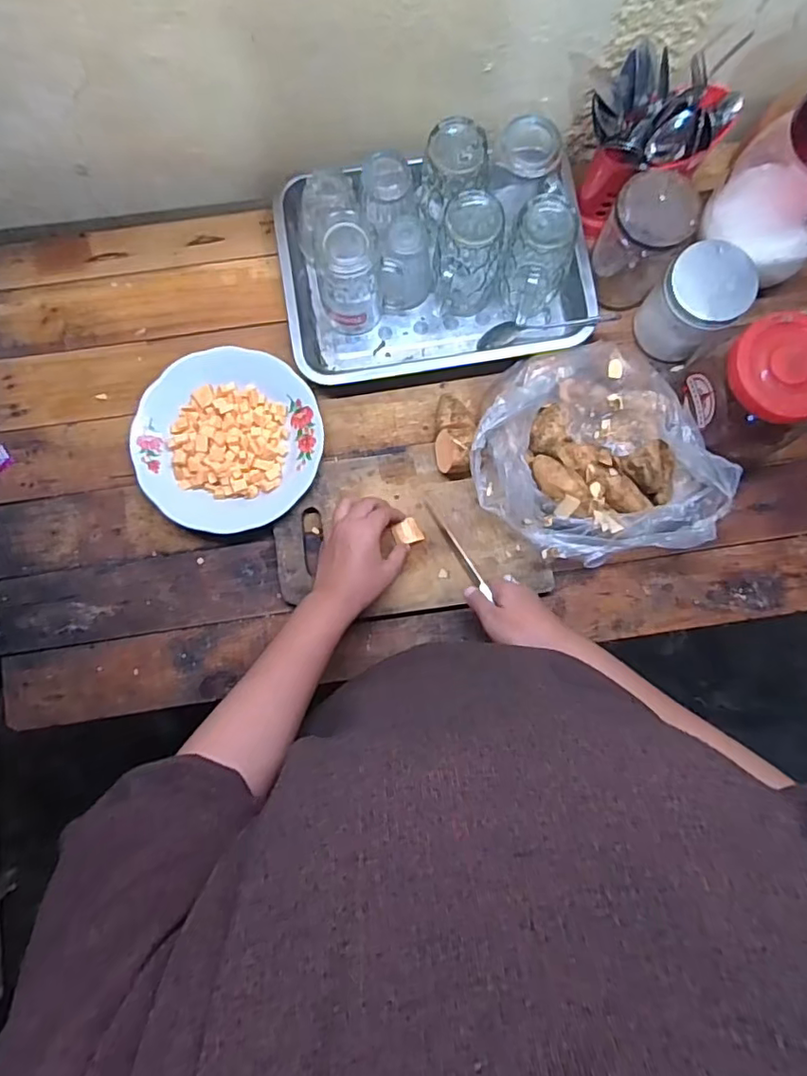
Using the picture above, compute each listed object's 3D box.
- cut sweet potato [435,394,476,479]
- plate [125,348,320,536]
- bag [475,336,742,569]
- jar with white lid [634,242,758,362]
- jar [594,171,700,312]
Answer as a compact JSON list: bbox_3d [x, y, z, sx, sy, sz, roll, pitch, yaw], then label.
[{"bbox_3d":[0.057,-0.118,0.638,0.041,0.047,0.100,-5,66,0],"label":"cut sweet potato"},{"bbox_3d":[-0.197,-0.109,0.650,0.203,0.037,0.200,0,84,0],"label":"plate"},{"bbox_3d":[0.196,-0.091,0.618,0.236,0.092,0.228,-11,84,-1],"label":"bag"},{"bbox_3d":[0.318,-0.258,0.626,0.089,0.102,0.084,0,84,0],"label":"jar with white lid"},{"bbox_3d":[0.255,-0.321,0.620,0.078,0.128,0.076,0,84,0],"label":"jar"}]

